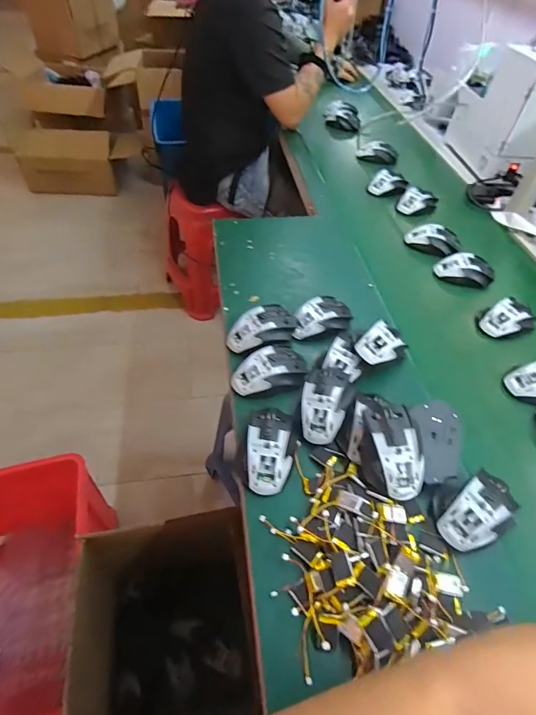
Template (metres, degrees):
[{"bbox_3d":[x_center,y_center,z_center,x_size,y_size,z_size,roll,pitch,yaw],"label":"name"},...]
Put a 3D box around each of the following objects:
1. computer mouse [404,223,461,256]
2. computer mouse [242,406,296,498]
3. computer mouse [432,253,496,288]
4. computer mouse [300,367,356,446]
[{"bbox_3d":[0.364,-0.260,0.862,0.113,0.033,0.071,27,53,16],"label":"computer mouse"},{"bbox_3d":[0.001,0.116,0.504,0.067,0.034,0.108,11,50,4],"label":"computer mouse"},{"bbox_3d":[0.403,-0.179,0.800,0.114,0.039,0.068,20,51,11],"label":"computer mouse"},{"bbox_3d":[0.082,0.059,0.544,0.069,0.036,0.115,15,51,7],"label":"computer mouse"}]

